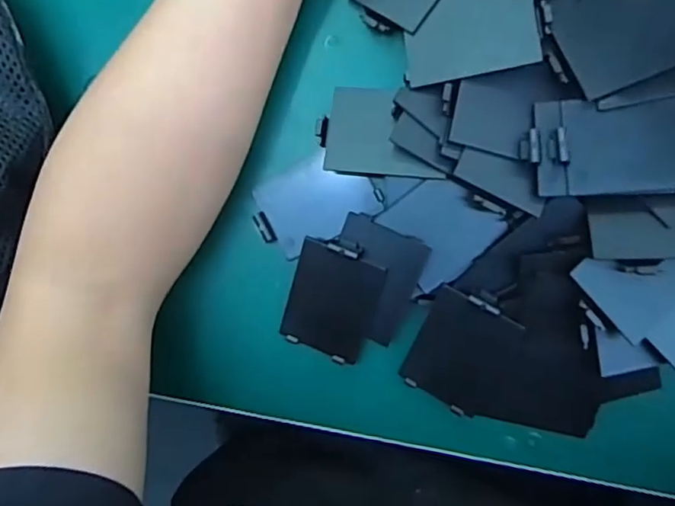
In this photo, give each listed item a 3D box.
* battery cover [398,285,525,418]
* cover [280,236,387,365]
[{"bbox_3d":[0.062,0.050,0.301,0.045,0.011,0.065,26,112,9],"label":"battery cover"},{"bbox_3d":[-0.003,0.025,0.309,0.046,0.007,0.064,22,115,10],"label":"cover"}]

